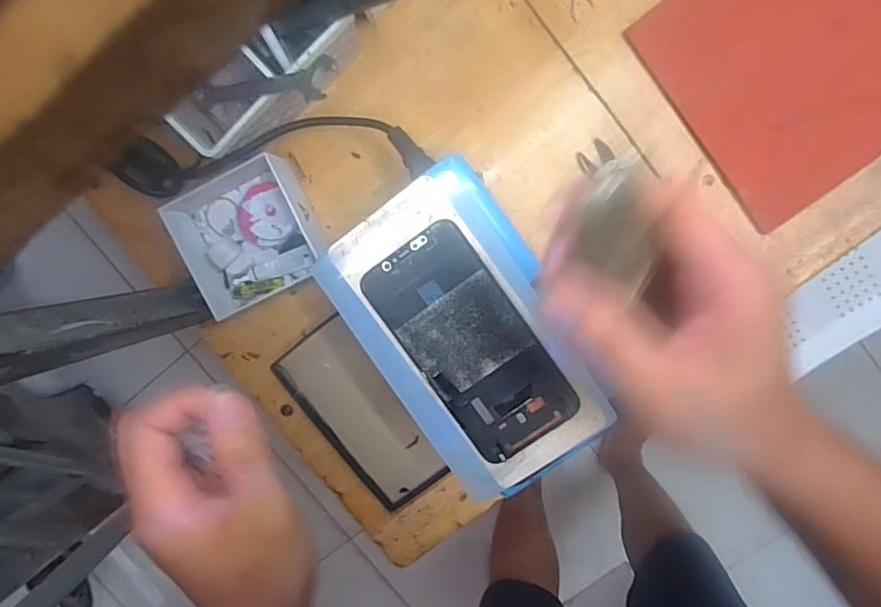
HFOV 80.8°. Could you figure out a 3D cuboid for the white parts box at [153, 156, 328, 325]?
[{"bbox_3d":[-0.159,-0.061,0.442,0.110,0.051,0.108,-26,95,9],"label":"white parts box"}]

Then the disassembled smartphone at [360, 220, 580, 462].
[{"bbox_3d":[0.019,0.025,0.319,0.069,0.004,0.144,-35,93,9],"label":"disassembled smartphone"}]

